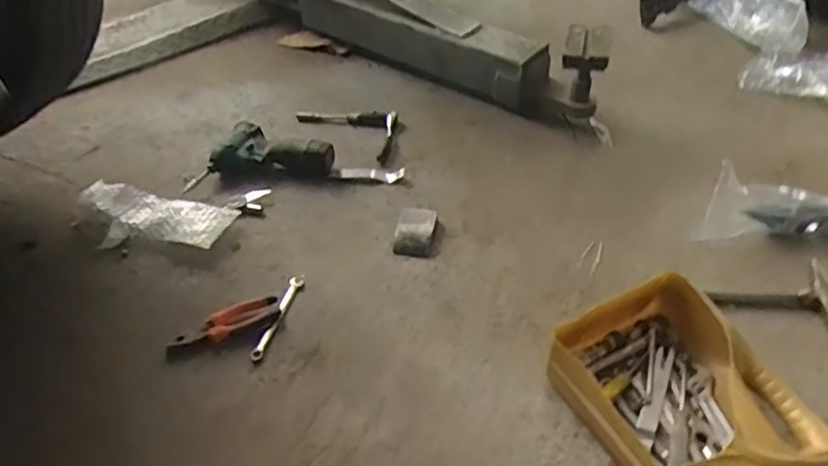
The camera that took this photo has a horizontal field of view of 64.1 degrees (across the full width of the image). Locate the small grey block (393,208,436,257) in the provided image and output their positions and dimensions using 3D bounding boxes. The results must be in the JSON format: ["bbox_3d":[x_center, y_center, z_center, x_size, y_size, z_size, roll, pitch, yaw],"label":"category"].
[{"bbox_3d":[0.001,-0.002,1.051,0.054,0.024,0.098,5,42,9],"label":"small grey block"}]

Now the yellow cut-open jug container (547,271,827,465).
[{"bbox_3d":[0.311,0.200,0.770,0.218,0.085,0.288,-20,44,-18],"label":"yellow cut-open jug container"}]

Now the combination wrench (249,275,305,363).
[{"bbox_3d":[-0.191,0.119,0.935,0.021,0.012,0.155,8,43,13],"label":"combination wrench"}]

